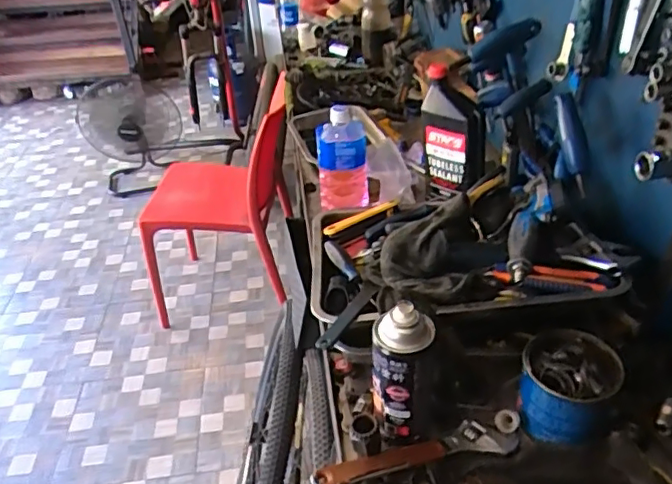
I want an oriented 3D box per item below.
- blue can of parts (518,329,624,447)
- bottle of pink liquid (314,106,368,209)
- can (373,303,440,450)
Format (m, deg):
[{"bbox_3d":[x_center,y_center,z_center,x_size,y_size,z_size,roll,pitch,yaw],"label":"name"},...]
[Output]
[{"bbox_3d":[0.258,0.160,0.647,0.095,0.085,0.100,-2,35,2],"label":"blue can of parts"},{"bbox_3d":[0.010,-0.144,0.978,0.083,0.164,0.078,-2,35,2],"label":"bottle of pink liquid"},{"bbox_3d":[0.072,0.145,0.619,0.066,0.183,0.052,1,35,6],"label":"can"}]

